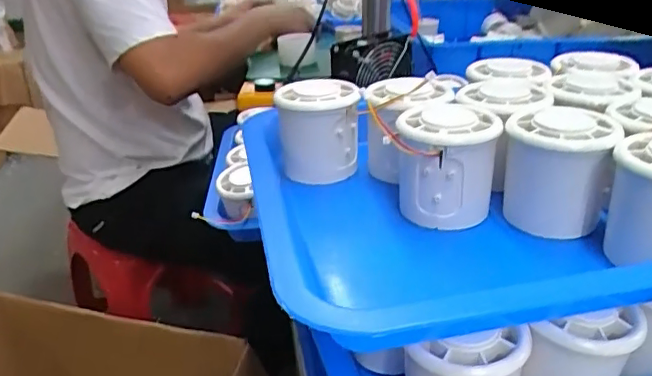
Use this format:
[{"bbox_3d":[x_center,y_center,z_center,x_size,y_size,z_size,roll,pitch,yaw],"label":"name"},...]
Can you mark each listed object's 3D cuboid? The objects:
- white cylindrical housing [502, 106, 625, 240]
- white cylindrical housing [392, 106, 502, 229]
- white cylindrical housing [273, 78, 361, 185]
[{"bbox_3d":[0.131,-0.012,0.320,0.056,0.059,0.057,14,31,27],"label":"white cylindrical housing"},{"bbox_3d":[0.070,-0.014,0.331,0.055,0.057,0.062,4,28,9],"label":"white cylindrical housing"},{"bbox_3d":[-0.005,-0.039,0.390,0.053,0.057,0.053,-1,28,1],"label":"white cylindrical housing"}]

